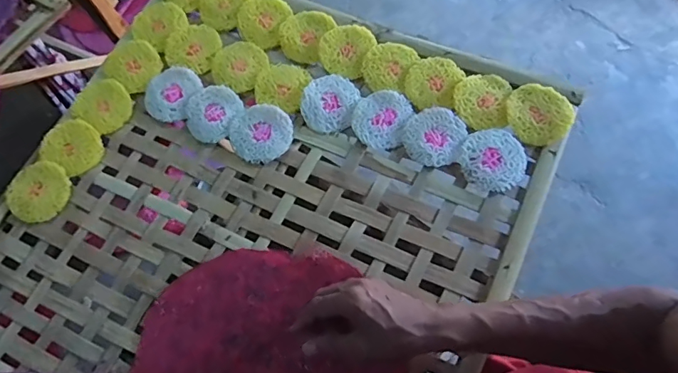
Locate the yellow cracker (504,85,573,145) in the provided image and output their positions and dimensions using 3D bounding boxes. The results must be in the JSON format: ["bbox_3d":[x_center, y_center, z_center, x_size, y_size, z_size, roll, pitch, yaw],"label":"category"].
[{"bbox_3d":[0.248,-0.092,0.581,0.074,0.016,0.079,-1,69,3],"label":"yellow cracker"}]

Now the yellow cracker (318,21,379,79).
[{"bbox_3d":[0.010,-0.189,0.635,0.070,0.009,0.083,27,73,13],"label":"yellow cracker"}]

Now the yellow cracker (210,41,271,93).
[{"bbox_3d":[-0.138,-0.169,0.646,0.075,0.012,0.073,-1,69,3],"label":"yellow cracker"}]

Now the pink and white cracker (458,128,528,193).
[{"bbox_3d":[0.188,-0.034,0.567,0.075,0.009,0.077,-1,69,3],"label":"pink and white cracker"}]

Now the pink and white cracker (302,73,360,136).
[{"bbox_3d":[-0.013,-0.111,0.611,0.070,0.009,0.080,16,71,9],"label":"pink and white cracker"}]

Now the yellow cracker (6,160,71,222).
[{"bbox_3d":[-0.388,0.006,0.602,0.075,0.007,0.079,-16,69,-2],"label":"yellow cracker"}]

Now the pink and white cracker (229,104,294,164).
[{"bbox_3d":[-0.100,-0.070,0.602,0.077,0.015,0.076,-1,69,3],"label":"pink and white cracker"}]

